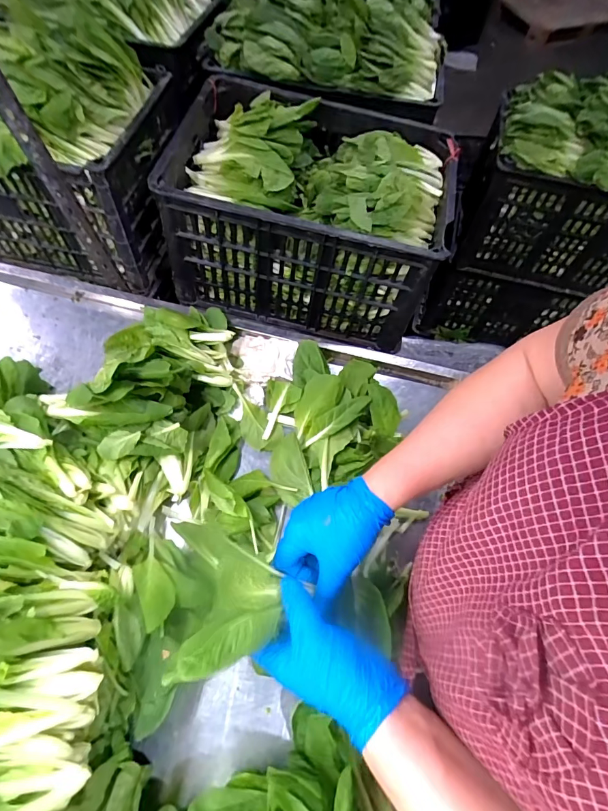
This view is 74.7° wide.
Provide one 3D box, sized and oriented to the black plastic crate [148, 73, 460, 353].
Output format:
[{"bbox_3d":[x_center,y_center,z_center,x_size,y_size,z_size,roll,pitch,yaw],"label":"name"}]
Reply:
[{"bbox_3d":[0.015,-0.361,0.791,0.474,0.301,0.334,13,62,3],"label":"black plastic crate"}]

